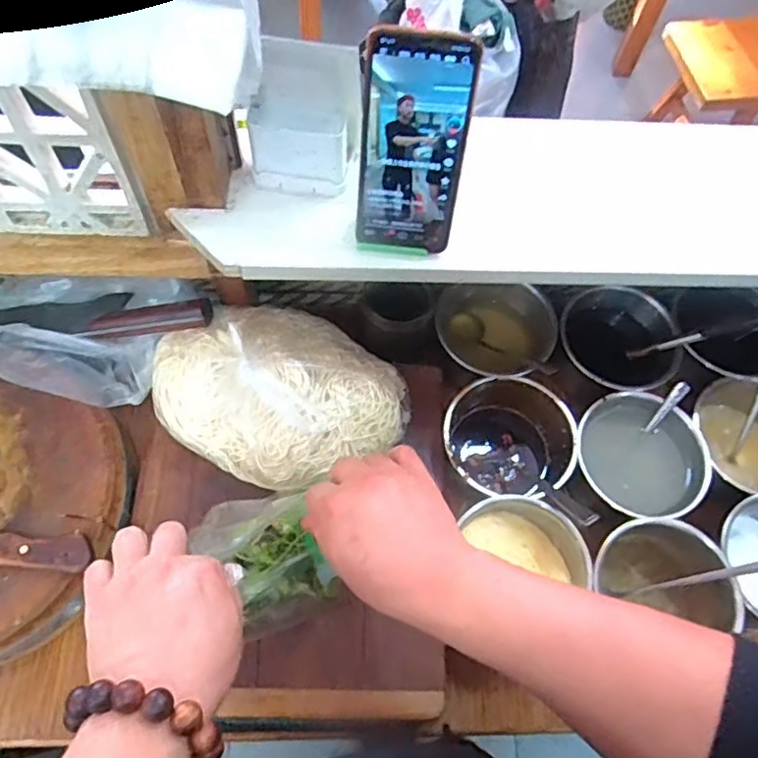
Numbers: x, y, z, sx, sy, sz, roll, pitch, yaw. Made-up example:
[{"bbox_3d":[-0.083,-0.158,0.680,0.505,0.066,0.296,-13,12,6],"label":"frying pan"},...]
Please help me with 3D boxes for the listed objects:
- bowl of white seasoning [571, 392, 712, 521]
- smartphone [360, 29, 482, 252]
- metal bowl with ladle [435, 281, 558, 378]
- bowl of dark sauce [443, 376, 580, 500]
[{"bbox_3d":[0.269,0.087,0.646,0.126,0.077,0.128,1,65,-3],"label":"bowl of white seasoning"},{"bbox_3d":[0.026,-0.170,0.453,0.076,0.160,0.007,5,42,-1],"label":"smartphone"},{"bbox_3d":[0.130,-0.047,0.706,0.133,0.072,0.122,1,65,-3],"label":"metal bowl with ladle"},{"bbox_3d":[0.134,0.075,0.659,0.129,0.094,0.129,1,65,-3],"label":"bowl of dark sauce"}]

